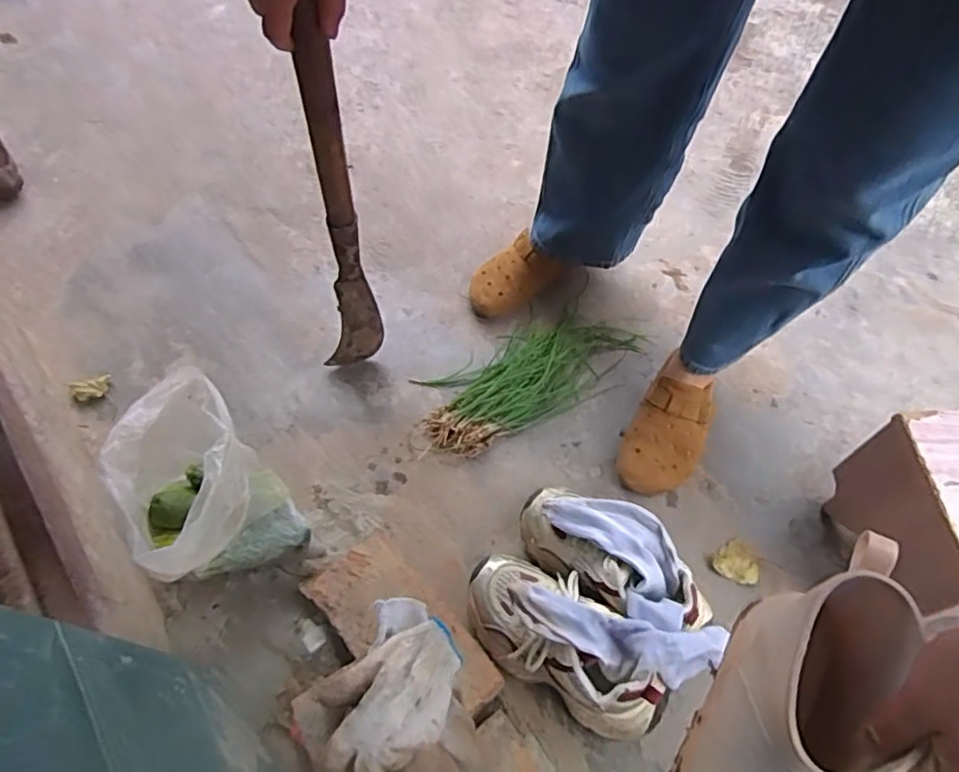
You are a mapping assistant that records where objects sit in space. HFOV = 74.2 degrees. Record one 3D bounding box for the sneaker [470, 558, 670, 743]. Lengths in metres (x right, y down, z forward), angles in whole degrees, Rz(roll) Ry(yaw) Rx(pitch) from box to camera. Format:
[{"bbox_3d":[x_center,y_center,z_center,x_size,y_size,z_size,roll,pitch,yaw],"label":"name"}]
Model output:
[{"bbox_3d":[0.093,0.274,0.701,0.243,0.116,0.116,27,62,19],"label":"sneaker"}]

